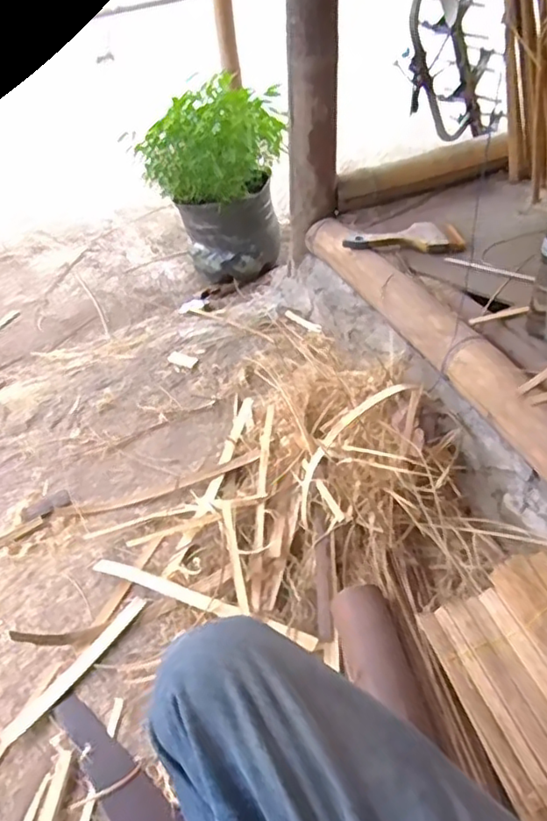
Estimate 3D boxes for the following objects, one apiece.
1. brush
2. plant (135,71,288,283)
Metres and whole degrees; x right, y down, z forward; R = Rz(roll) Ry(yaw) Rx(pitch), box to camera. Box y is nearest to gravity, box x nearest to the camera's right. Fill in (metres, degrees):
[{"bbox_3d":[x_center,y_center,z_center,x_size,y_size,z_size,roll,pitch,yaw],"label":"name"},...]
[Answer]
[{"bbox_3d":[0.245,-0.326,1.160,0.216,0.025,0.088,-3,42,5],"label":"brush"},{"bbox_3d":[-0.131,-0.526,1.445,0.306,0.386,0.297,-7,42,1],"label":"plant"}]

